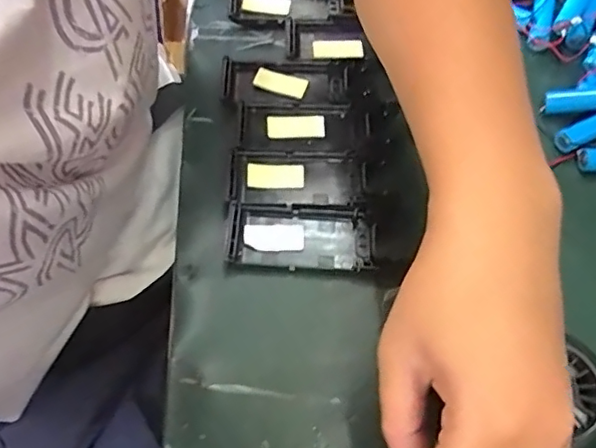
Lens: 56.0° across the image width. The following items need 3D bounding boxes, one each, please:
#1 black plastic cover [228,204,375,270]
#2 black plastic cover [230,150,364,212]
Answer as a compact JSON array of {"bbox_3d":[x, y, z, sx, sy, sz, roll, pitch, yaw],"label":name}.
[{"bbox_3d":[0.003,0.006,0.324,0.080,0.010,0.038,-1,61,1],"label":"black plastic cover"},{"bbox_3d":[-0.001,-0.027,0.342,0.079,0.011,0.041,1,61,2],"label":"black plastic cover"}]

